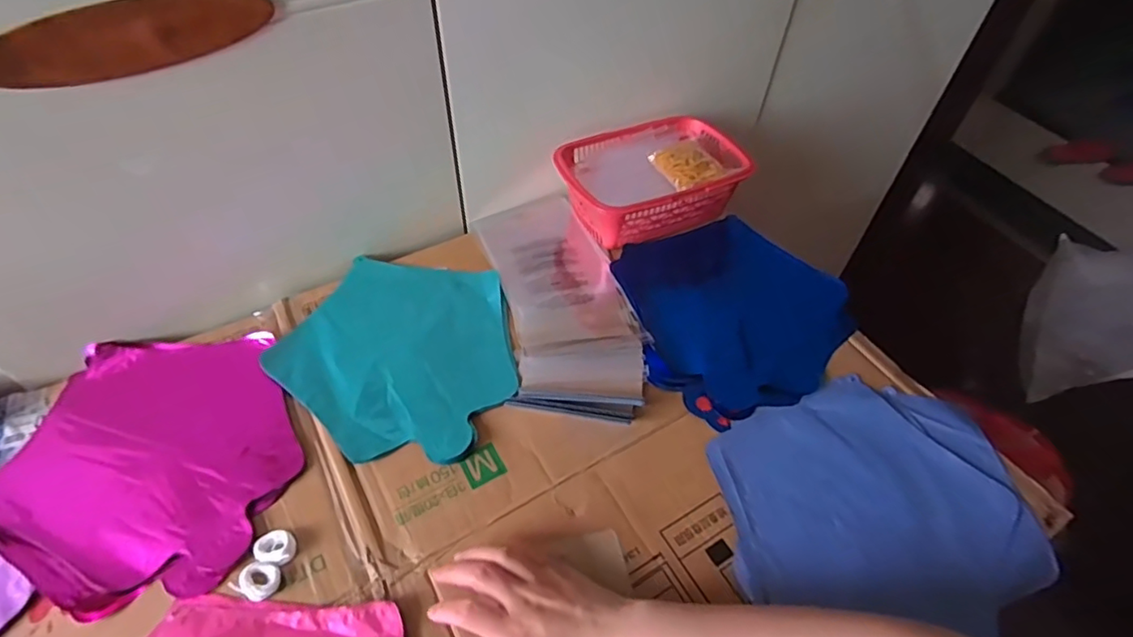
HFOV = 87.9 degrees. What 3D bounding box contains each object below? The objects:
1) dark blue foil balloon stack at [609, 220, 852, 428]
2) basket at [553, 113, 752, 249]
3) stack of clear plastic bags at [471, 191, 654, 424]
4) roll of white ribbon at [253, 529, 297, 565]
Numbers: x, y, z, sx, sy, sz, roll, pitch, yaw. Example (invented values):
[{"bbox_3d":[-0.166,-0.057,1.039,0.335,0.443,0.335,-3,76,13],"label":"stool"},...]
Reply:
[{"bbox_3d":[0.181,-0.014,0.624,0.246,0.022,0.228,-17,53,-16],"label":"dark blue foil balloon stack"},{"bbox_3d":[0.097,-0.167,0.706,0.216,0.075,0.152,-13,52,-14],"label":"basket"},{"bbox_3d":[-0.008,-0.032,0.639,0.137,0.020,0.345,-9,51,-10],"label":"stack of clear plastic bags"},{"bbox_3d":[-0.224,0.178,0.454,0.026,0.012,0.027,1,50,-2],"label":"roll of white ribbon"}]

